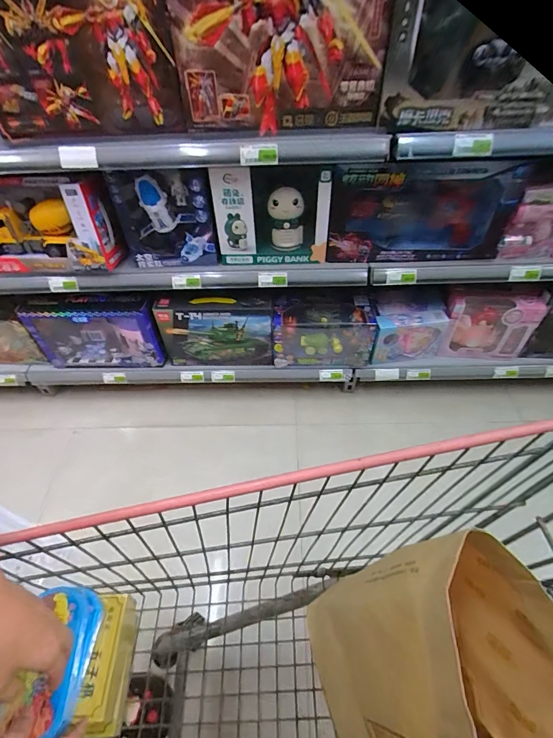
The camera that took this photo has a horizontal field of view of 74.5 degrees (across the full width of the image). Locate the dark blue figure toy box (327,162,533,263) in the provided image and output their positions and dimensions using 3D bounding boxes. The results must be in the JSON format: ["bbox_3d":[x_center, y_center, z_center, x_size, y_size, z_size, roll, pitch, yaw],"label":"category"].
[{"bbox_3d":[0.367,-0.391,0.929,0.454,0.243,0.076,3,50,5],"label":"dark blue figure toy box"}]

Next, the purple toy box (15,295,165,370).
[{"bbox_3d":[-0.598,-0.129,1.218,0.419,0.264,0.095,0,49,2],"label":"purple toy box"}]

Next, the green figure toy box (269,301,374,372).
[{"bbox_3d":[0.155,-0.118,1.220,0.327,0.212,0.125,1,50,3],"label":"green figure toy box"}]

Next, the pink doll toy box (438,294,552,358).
[{"bbox_3d":[0.685,-0.142,1.188,0.271,0.230,0.076,2,50,4],"label":"pink doll toy box"}]

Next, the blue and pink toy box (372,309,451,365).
[{"bbox_3d":[0.440,-0.101,1.230,0.241,0.183,0.066,-5,49,-2],"label":"blue and pink toy box"}]

